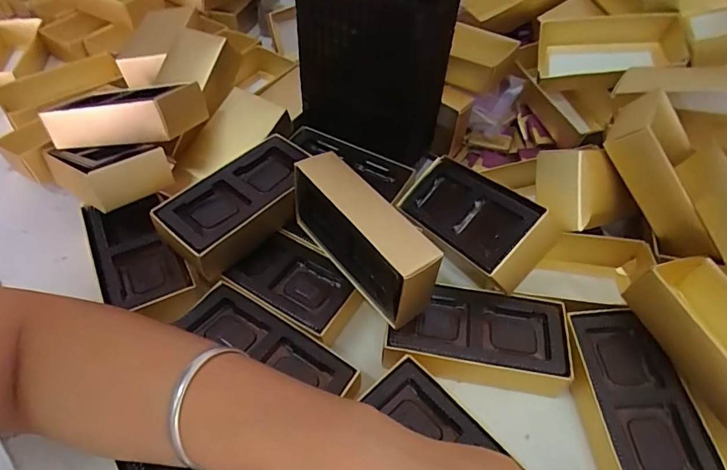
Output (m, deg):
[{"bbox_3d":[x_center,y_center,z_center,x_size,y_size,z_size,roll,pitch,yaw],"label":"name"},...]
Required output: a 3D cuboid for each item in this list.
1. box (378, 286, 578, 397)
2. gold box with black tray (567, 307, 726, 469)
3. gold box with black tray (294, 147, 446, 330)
[{"bbox_3d":[0.074,0.067,0.306,0.113,0.029,0.059,7,51,4],"label":"box"},{"bbox_3d":[0.160,0.104,0.280,0.059,0.033,0.113,-3,51,-3],"label":"gold box with black tray"},{"bbox_3d":[-0.002,0.000,0.306,0.034,0.058,0.117,-31,58,-23],"label":"gold box with black tray"}]

